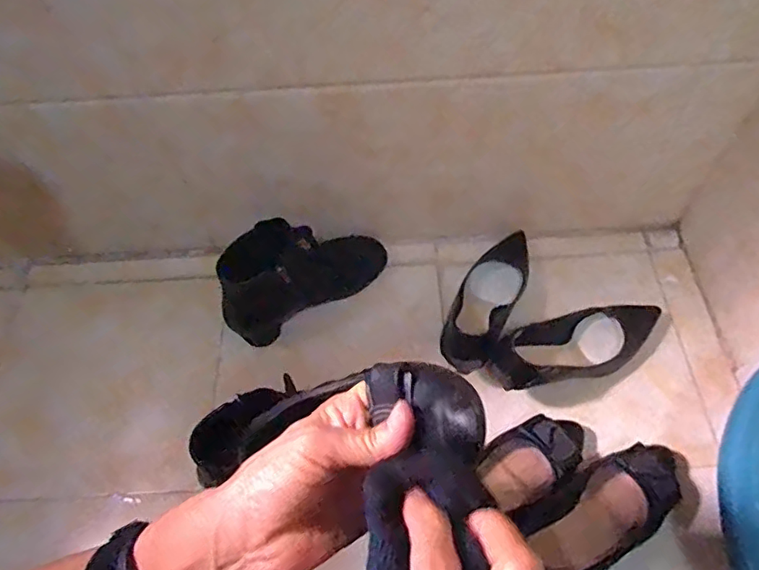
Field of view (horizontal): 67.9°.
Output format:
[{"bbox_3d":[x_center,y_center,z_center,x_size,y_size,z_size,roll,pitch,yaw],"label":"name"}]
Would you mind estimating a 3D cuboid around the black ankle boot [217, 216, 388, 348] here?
[{"bbox_3d":[-0.096,-0.022,0.715,0.225,0.149,0.075,-32,62,-16],"label":"black ankle boot"}]

